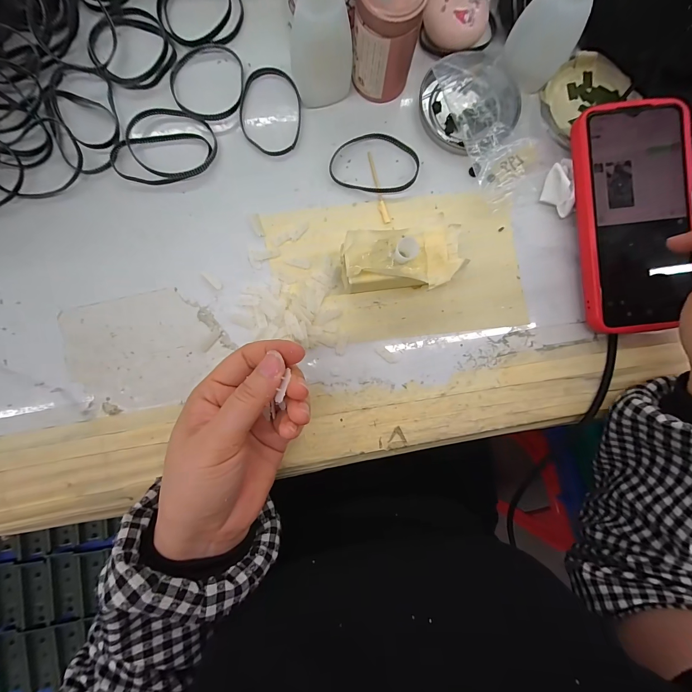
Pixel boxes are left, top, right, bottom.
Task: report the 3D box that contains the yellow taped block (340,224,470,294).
[{"bbox_3d":[0.038,-0.060,0.230,0.082,0.047,0.040,-5,89,-3],"label":"yellow taped block"}]

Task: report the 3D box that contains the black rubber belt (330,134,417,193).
[{"bbox_3d":[0.024,-0.146,0.254,0.070,0.005,0.048,9,88,-3],"label":"black rubber belt"}]

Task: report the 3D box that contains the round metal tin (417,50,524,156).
[{"bbox_3d":[0.101,-0.193,0.252,0.076,0.019,0.074,0,88,-3],"label":"round metal tin"}]

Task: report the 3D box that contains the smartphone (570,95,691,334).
[{"bbox_3d":[0.218,-0.096,0.242,0.081,0.014,0.166,-3,91,-3],"label":"smartphone"}]

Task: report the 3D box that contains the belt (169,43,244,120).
[{"bbox_3d":[-0.108,-0.206,0.249,0.056,0.004,0.062,-3,89,-3],"label":"belt"}]

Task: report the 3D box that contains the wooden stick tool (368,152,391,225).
[{"bbox_3d":[0.025,-0.126,0.254,0.007,0.004,0.060,-15,89,-3],"label":"wooden stick tool"}]

